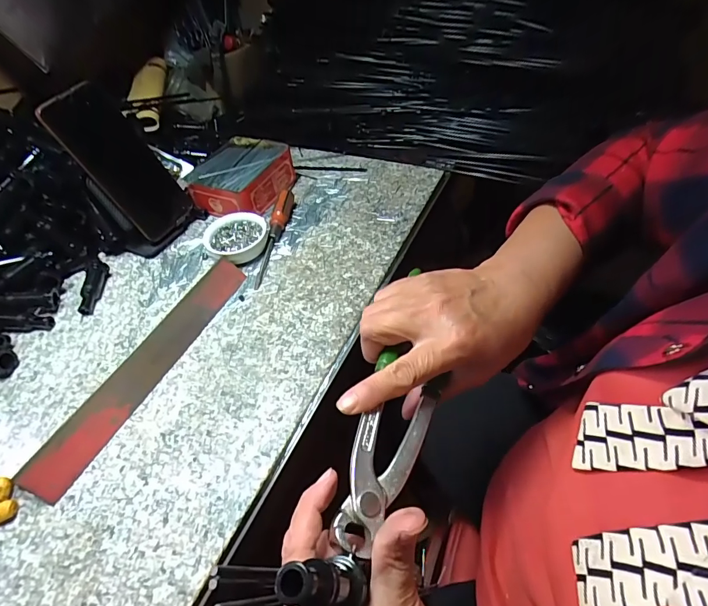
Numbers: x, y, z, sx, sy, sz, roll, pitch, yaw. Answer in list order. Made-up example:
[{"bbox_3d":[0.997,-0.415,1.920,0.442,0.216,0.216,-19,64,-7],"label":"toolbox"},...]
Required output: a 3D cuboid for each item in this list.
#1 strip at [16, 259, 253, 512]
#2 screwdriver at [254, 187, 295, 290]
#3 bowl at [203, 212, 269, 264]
[{"bbox_3d":[-0.185,0.050,0.386,0.009,0.034,0.256,-22,29,47],"label":"strip"},{"bbox_3d":[-0.094,-0.082,0.490,0.019,0.028,0.149,2,47,9],"label":"screwdriver"},{"bbox_3d":[-0.134,-0.073,0.486,0.073,0.031,0.066,-20,48,-11],"label":"bowl"}]

